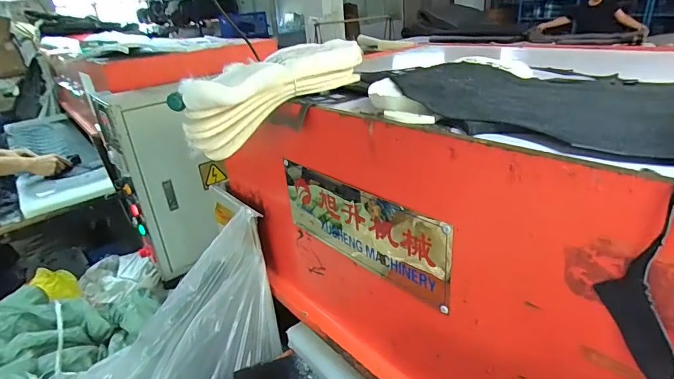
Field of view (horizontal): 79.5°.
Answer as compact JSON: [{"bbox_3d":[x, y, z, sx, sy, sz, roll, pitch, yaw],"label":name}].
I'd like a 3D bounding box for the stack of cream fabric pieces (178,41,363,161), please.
[{"bbox_3d":[-0.069,-0.123,0.516,0.077,0.094,0.251,17,32,38],"label":"stack of cream fabric pieces"}]

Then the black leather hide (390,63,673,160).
[{"bbox_3d":[0.203,-0.093,0.384,0.209,0.023,0.302,-22,30,-34],"label":"black leather hide"}]

